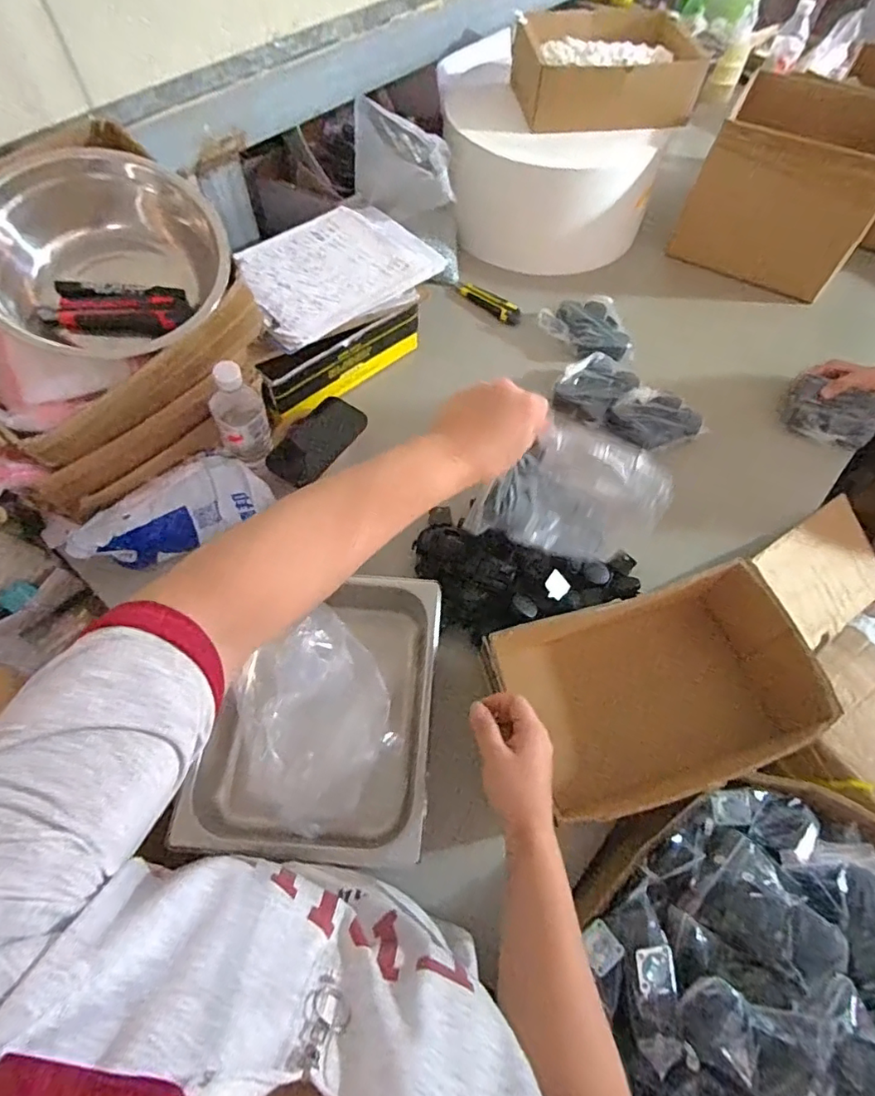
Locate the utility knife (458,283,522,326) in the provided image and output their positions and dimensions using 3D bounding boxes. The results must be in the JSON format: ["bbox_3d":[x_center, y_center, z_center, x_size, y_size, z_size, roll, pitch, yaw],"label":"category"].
[{"bbox_3d":[0.103,-0.474,1.049,0.141,0.015,0.042,32,65,15],"label":"utility knife"}]

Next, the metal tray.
[{"bbox_3d":[-0.133,0.188,0.643,0.253,0.099,0.308,5,62,1],"label":"metal tray"}]

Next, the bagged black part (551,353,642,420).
[{"bbox_3d":[0.269,-0.274,0.939,0.135,0.040,0.105,-40,70,-20],"label":"bagged black part"}]

